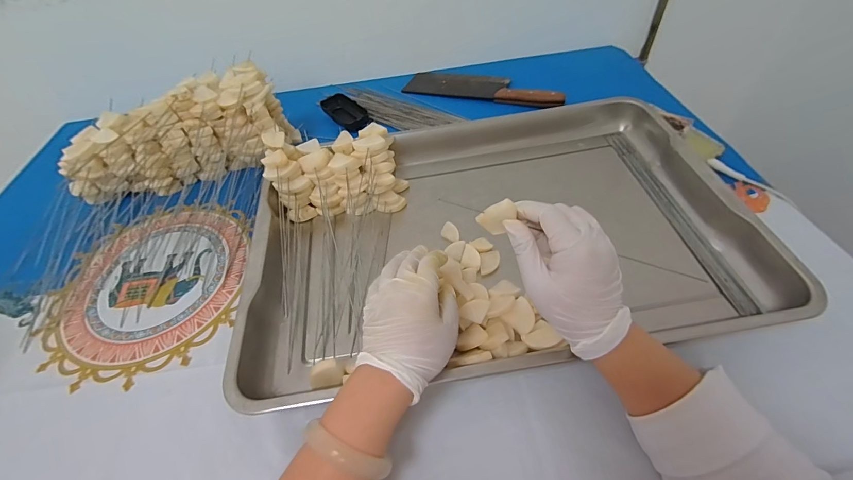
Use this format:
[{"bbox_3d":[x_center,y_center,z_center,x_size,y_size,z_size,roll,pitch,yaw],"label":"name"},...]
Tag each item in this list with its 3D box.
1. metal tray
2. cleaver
[{"bbox_3d":[0.076,-0.022,0.489,0.580,0.058,0.392,-8,49,-2],"label":"metal tray"},{"bbox_3d":[0.110,-0.308,0.741,0.310,0.028,0.094,15,52,17],"label":"cleaver"}]

